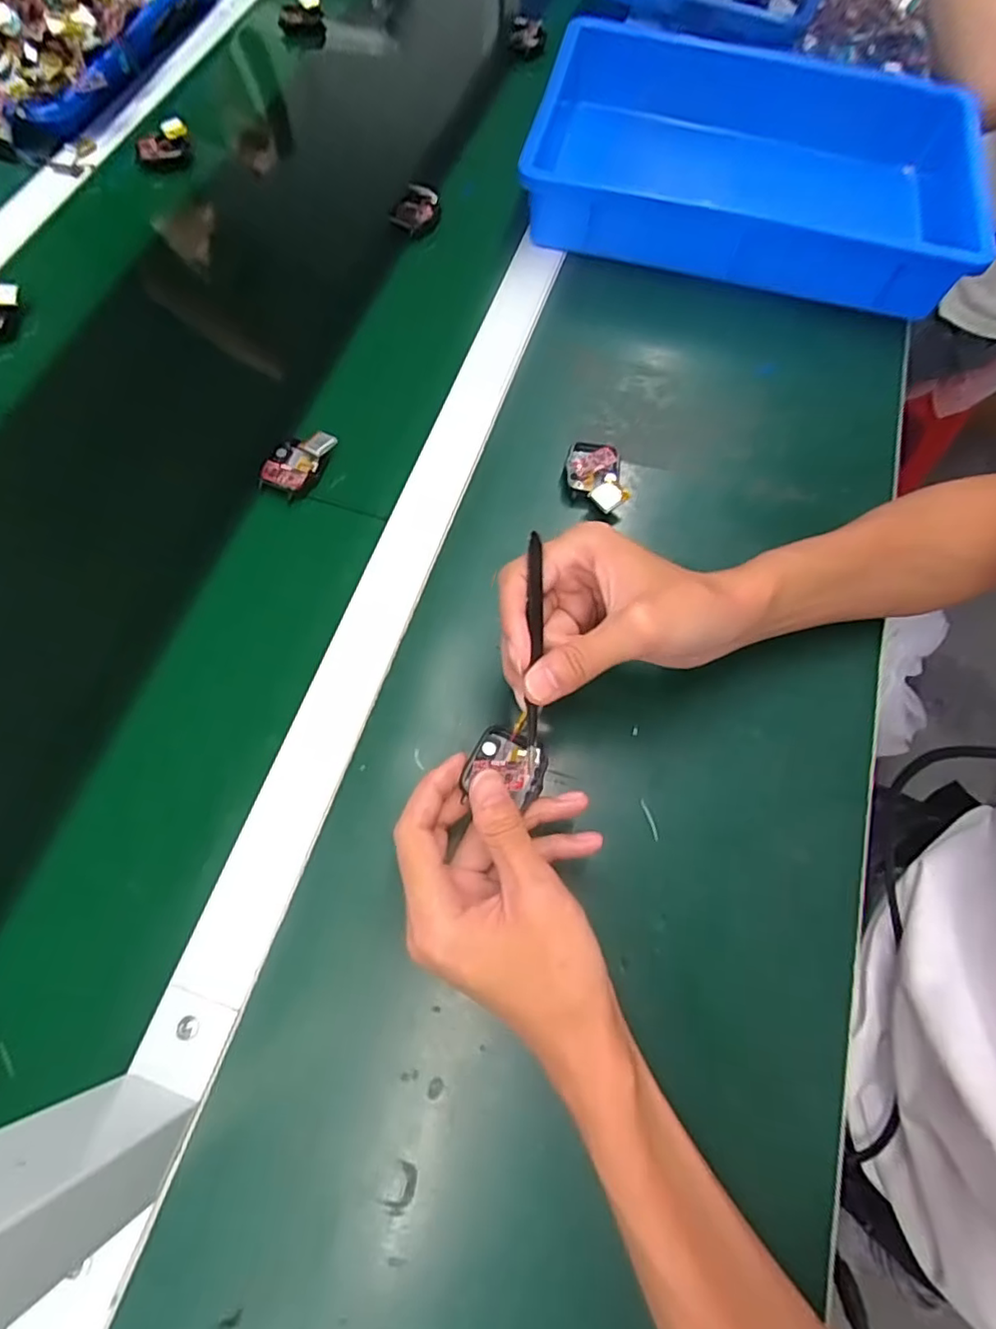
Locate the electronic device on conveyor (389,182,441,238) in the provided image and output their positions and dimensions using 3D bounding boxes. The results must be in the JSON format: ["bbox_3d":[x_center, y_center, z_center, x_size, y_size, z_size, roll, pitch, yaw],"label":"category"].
[{"bbox_3d":[-0.071,-0.405,0.546,0.033,0.020,0.041,33,71,10],"label":"electronic device on conveyor"}]

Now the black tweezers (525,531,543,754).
[{"bbox_3d":[0.018,-0.012,0.306,0.008,0.011,0.105,2,84,-2],"label":"black tweezers"}]

